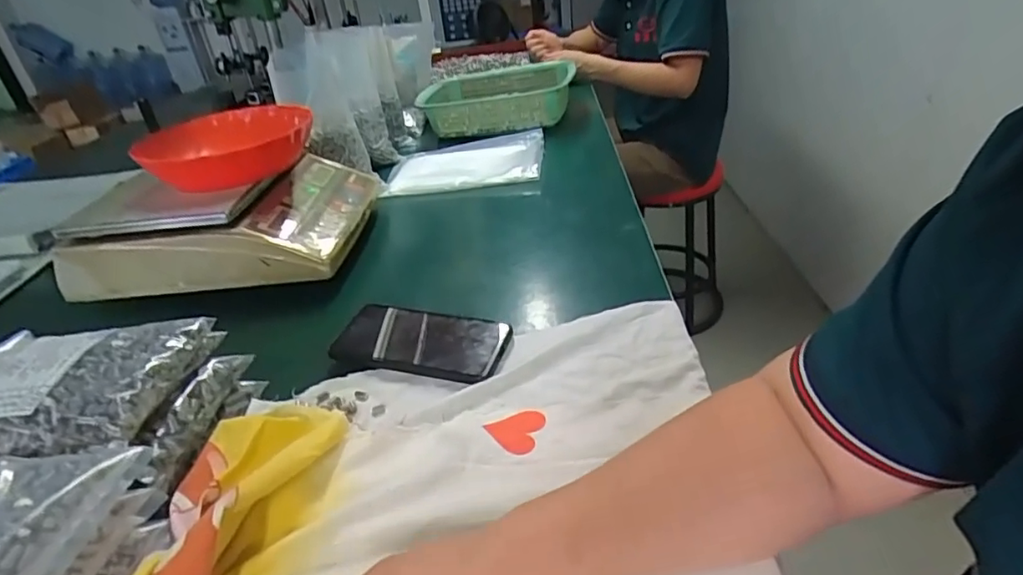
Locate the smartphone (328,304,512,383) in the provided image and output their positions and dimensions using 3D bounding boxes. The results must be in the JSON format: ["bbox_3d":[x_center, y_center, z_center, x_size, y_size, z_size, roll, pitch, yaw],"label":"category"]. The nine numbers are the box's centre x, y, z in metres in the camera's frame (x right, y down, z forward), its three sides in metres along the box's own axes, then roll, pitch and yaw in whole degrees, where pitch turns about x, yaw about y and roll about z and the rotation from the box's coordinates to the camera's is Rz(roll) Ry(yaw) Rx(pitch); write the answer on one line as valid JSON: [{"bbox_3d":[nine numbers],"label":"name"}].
[{"bbox_3d":[-0.084,0.047,0.537,0.159,0.017,0.078,5,34,19],"label":"smartphone"}]

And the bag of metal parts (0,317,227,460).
[{"bbox_3d":[-0.327,0.070,0.416,0.163,0.040,0.136,-5,32,3],"label":"bag of metal parts"}]

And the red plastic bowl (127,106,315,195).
[{"bbox_3d":[-0.344,-0.182,0.738,0.176,0.064,0.167,-13,32,-10],"label":"red plastic bowl"}]

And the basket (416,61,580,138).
[{"bbox_3d":[-0.021,-0.378,1.147,0.294,0.084,0.258,0,32,11],"label":"basket"}]

